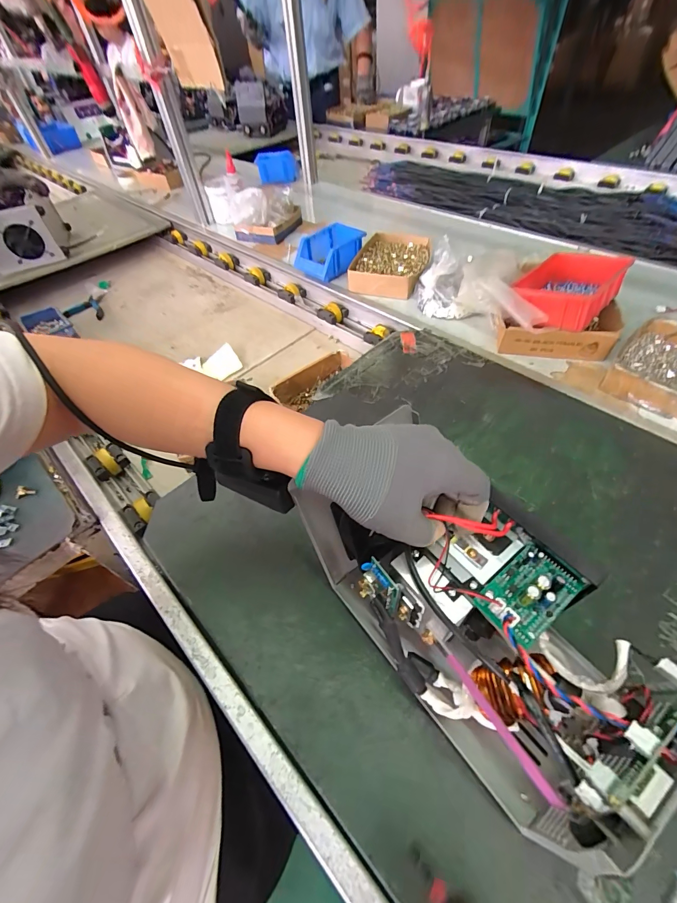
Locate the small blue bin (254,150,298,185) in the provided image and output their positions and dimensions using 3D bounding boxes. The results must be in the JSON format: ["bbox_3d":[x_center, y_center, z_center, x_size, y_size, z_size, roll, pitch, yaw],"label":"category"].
[{"bbox_3d":[-0.216,-1.002,1.281,0.143,0.080,0.085,-6,52,0],"label":"small blue bin"}]

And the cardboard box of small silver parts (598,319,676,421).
[{"bbox_3d":[0.533,-0.136,0.583,0.135,0.041,0.189,35,59,28],"label":"cardboard box of small silver parts"}]

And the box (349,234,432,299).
[{"bbox_3d":[0.133,-0.450,0.873,0.163,0.048,0.234,14,55,16],"label":"box"}]

